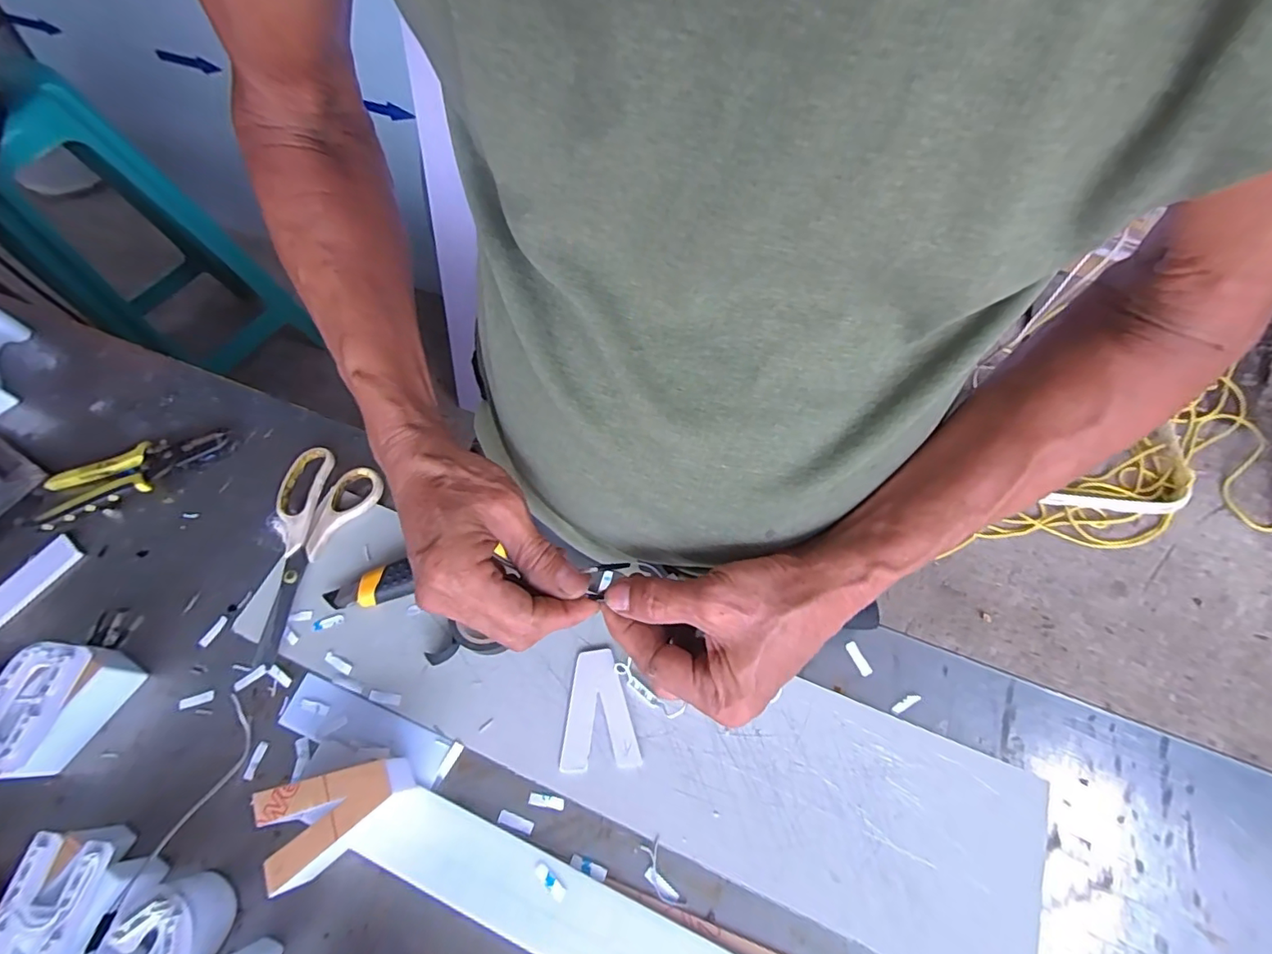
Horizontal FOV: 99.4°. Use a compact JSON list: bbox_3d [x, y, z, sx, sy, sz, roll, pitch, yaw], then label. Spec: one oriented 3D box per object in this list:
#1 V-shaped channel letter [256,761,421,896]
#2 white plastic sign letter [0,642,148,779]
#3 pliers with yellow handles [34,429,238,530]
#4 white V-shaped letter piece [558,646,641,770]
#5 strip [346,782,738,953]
[{"bbox_3d":[-0.195,0.226,0.361,0.084,0.047,0.056,-19,65,-7],"label":"V-shaped channel letter"},{"bbox_3d":[-0.431,0.166,0.403,0.057,0.051,0.088,27,68,15],"label":"white plastic sign letter"},{"bbox_3d":[-0.466,-0.010,0.506,0.158,0.024,0.055,-27,66,-10],"label":"pliers with yellow handles"},{"bbox_3d":[-0.029,0.171,0.401,0.054,0.004,0.080,-6,64,0],"label":"white V-shaped letter piece"},{"bbox_3d":[0.000,0.300,0.339,0.388,0.007,0.051,20,67,12],"label":"strip"}]

